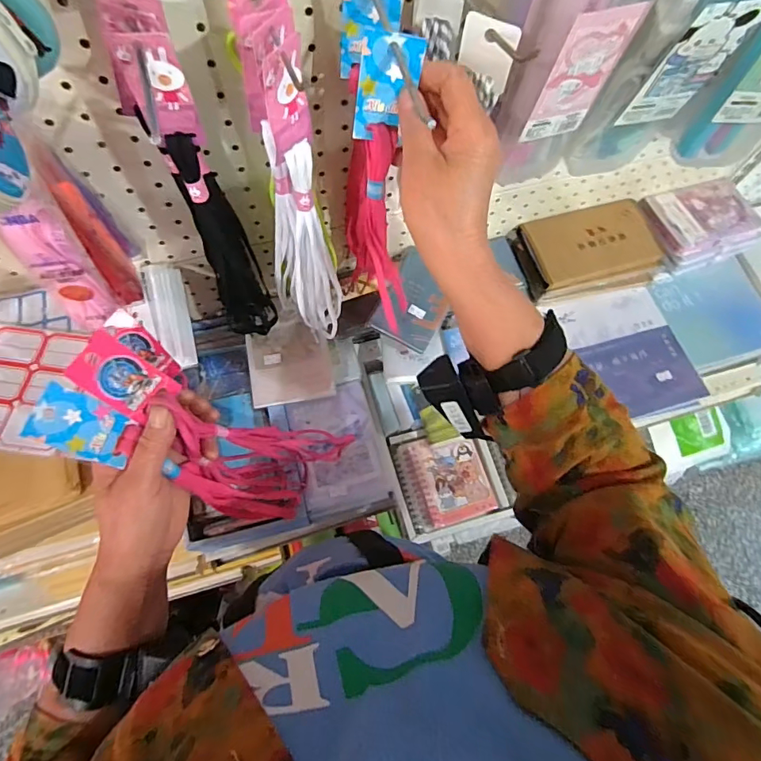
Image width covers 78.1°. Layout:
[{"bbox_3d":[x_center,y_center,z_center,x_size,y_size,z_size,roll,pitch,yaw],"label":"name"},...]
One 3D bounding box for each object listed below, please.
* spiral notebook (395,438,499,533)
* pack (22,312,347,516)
[{"bbox_3d":[0.084,0.127,0.609,0.107,0.019,0.110,-13,70,-8],"label":"spiral notebook"},{"bbox_3d":[-0.141,0.056,0.437,0.065,0.310,0.113,-1,67,24],"label":"pack"}]

